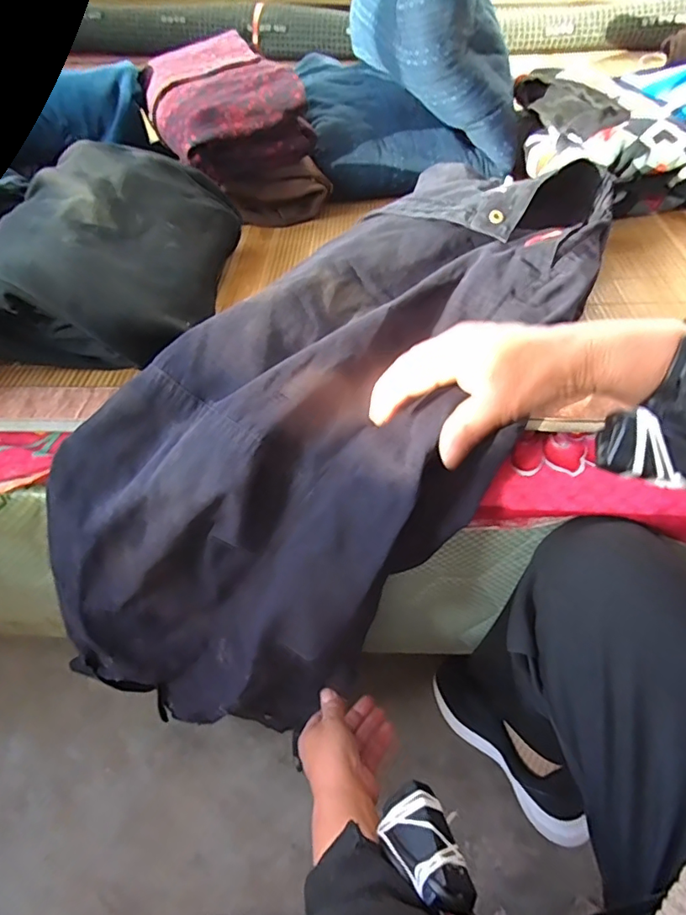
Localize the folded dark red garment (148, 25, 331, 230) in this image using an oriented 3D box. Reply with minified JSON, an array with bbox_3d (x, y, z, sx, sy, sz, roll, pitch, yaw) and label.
[{"bbox_3d":[-0.149,-0.425,0.667,0.173,0.148,0.230,-22,52,-16],"label":"folded dark red garment"}]

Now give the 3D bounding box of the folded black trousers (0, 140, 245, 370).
[{"bbox_3d":[-0.214,-0.191,0.477,0.218,0.111,0.245,11,51,12],"label":"folded black trousers"}]

